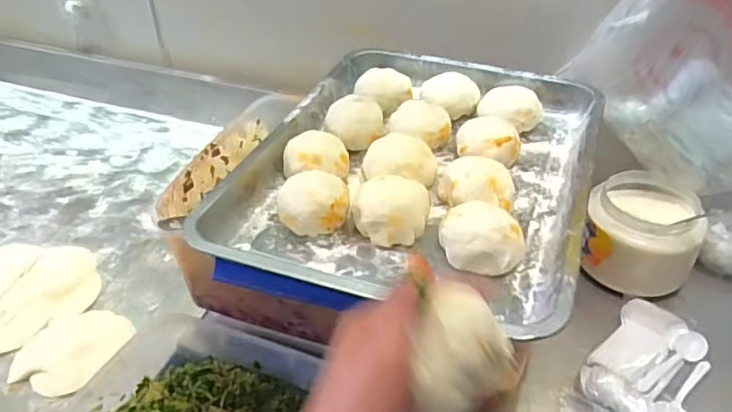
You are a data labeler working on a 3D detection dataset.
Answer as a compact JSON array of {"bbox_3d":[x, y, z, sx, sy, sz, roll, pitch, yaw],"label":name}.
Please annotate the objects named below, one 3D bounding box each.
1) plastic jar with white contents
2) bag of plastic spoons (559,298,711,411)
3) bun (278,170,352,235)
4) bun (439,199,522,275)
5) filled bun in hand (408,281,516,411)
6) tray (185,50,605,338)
[{"bbox_3d":[0.369,0.031,0.788,0.135,0.099,0.148,0,39,0],"label":"plastic jar with white contents"},{"bbox_3d":[0.313,0.188,0.658,0.105,0.033,0.206,29,47,31],"label":"bag of plastic spoons"},{"bbox_3d":[-0.050,-0.001,0.566,0.067,0.041,0.067,-4,39,-6],"label":"bun"},{"bbox_3d":[0.105,0.025,0.530,0.074,0.039,0.069,2,39,2],"label":"bun"},{"bbox_3d":[0.046,0.075,0.303,0.061,0.046,0.045,-27,46,-30],"label":"filled bun in hand"},{"bbox_3d":[0.066,-0.055,0.637,0.330,0.051,0.429,14,41,16],"label":"tray"}]

